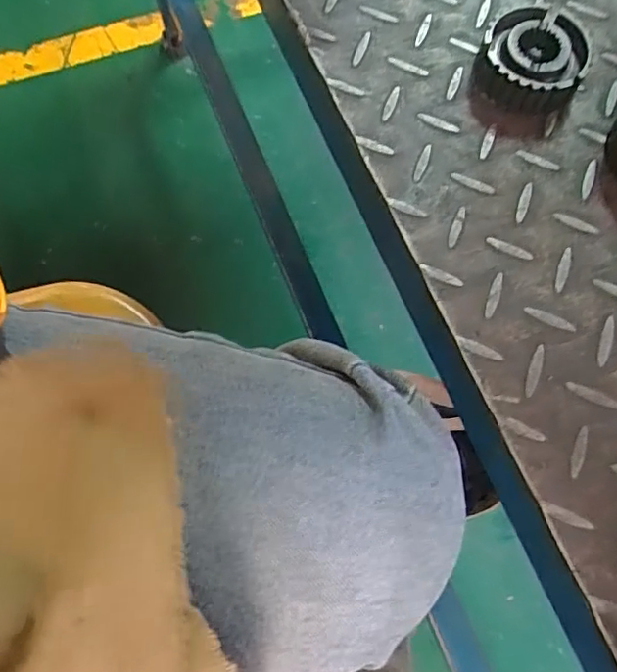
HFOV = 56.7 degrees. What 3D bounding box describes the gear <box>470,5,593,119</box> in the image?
[{"bbox_3d":[0.121,-0.148,0.306,0.053,0.022,0.054,0,71,1],"label":"gear"}]

